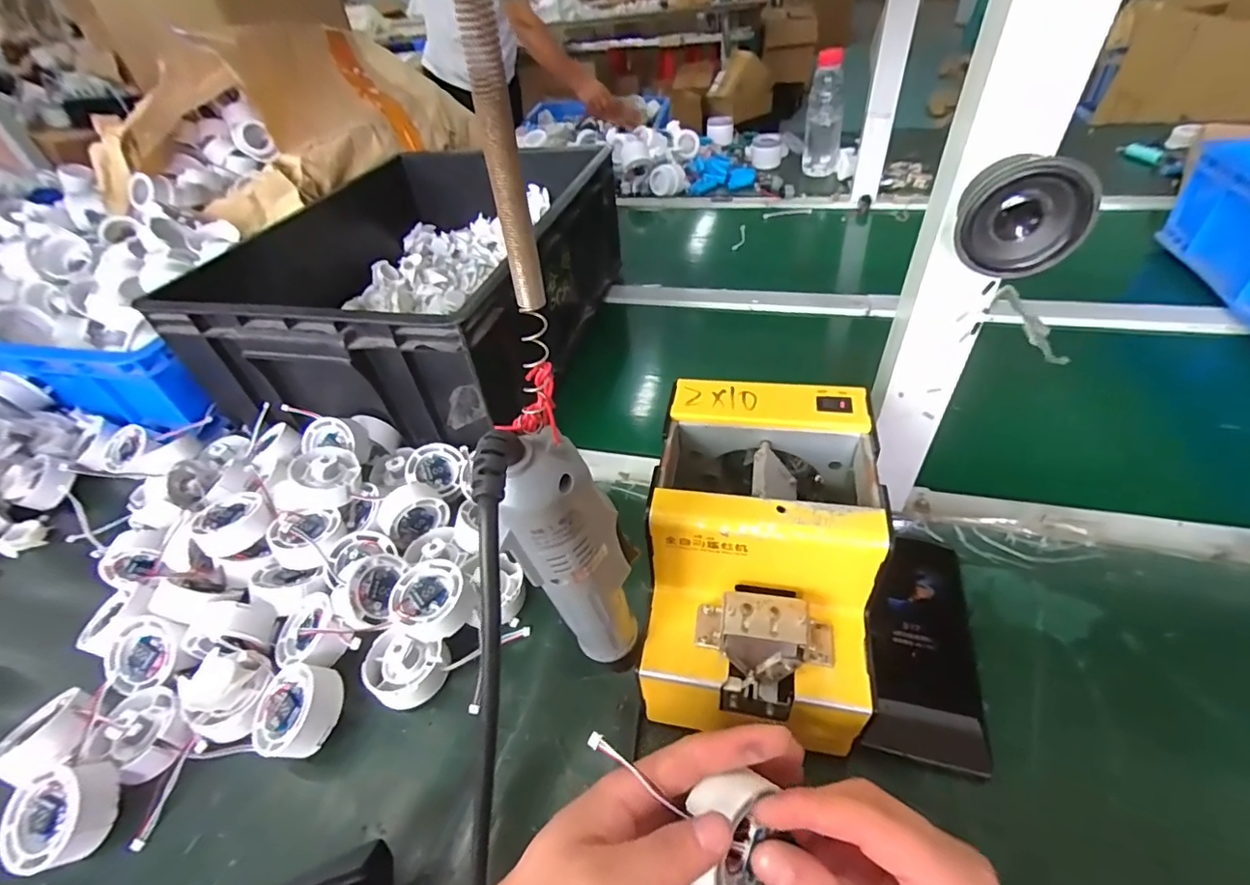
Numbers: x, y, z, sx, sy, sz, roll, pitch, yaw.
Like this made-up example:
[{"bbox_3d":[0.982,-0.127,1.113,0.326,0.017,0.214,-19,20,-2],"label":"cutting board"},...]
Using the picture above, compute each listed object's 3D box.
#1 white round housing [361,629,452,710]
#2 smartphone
[{"bbox_3d":[-0.156,0.160,0.379,0.054,0.029,0.043,3,45,11],"label":"white round housing"},{"bbox_3d":[0.203,0.134,0.368,0.066,0.008,0.154,10,46,17],"label":"smartphone"}]

